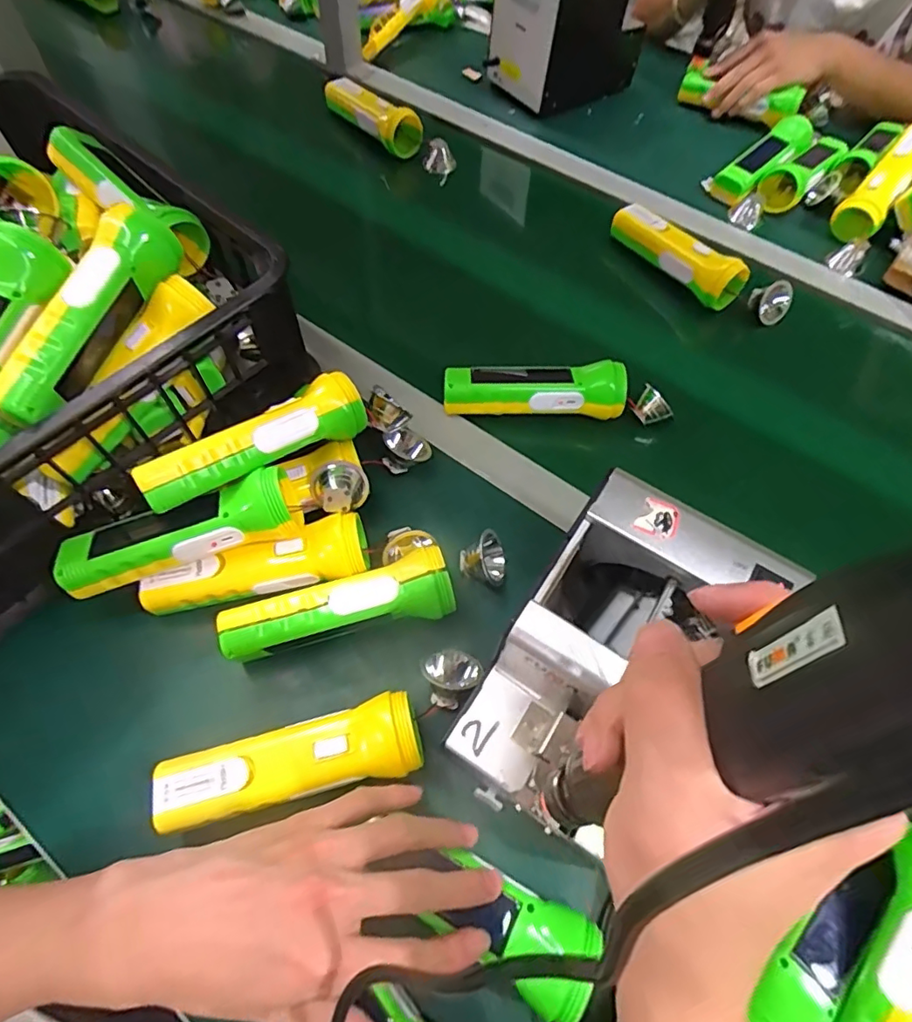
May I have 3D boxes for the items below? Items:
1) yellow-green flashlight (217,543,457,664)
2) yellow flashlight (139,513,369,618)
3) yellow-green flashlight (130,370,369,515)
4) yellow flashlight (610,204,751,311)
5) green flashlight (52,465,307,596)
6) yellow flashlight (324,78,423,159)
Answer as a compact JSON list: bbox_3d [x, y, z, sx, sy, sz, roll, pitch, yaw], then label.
[{"bbox_3d":[-0.086,0.070,0.405,0.162,0.050,0.060,-16,63,-11],"label":"yellow-green flashlight"},{"bbox_3d":[-0.151,0.046,0.421,0.166,0.044,0.048,-10,62,-8],"label":"yellow flashlight"},{"bbox_3d":[-0.144,-0.051,0.402,0.162,0.045,0.039,-35,68,-19],"label":"yellow-green flashlight"},{"bbox_3d":[0.244,-0.291,0.612,0.046,0.044,0.164,-35,68,-19],"label":"yellow flashlight"},{"bbox_3d":[-0.196,0.015,0.394,0.159,0.045,0.047,-17,63,-11],"label":"green flashlight"},{"bbox_3d":[-0.116,-0.536,0.733,0.053,0.057,0.171,-35,68,-19],"label":"yellow flashlight"}]

